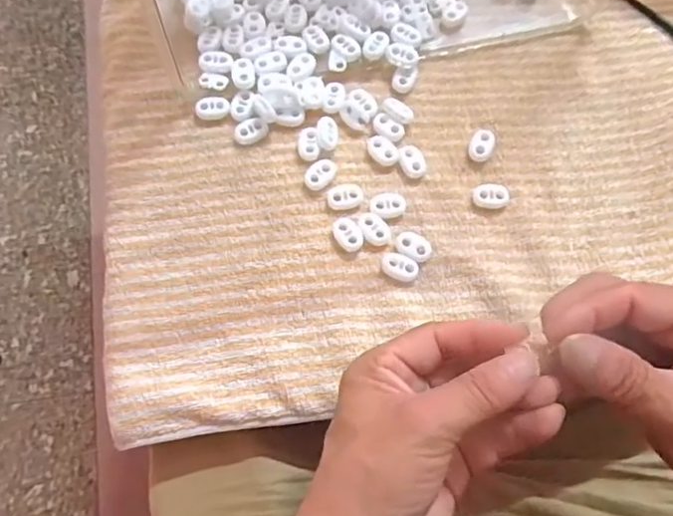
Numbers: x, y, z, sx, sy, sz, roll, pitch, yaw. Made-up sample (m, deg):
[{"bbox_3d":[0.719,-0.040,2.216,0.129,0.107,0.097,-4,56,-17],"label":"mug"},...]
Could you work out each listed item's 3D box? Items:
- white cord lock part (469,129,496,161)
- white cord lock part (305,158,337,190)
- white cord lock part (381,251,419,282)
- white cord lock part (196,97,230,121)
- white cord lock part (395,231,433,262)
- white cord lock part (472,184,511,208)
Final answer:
[{"bbox_3d":[0.095,-0.073,0.364,0.015,0.007,0.022,20,72,5],"label":"white cord lock part"},{"bbox_3d":[-0.010,-0.053,0.354,0.014,0.007,0.023,41,75,11],"label":"white cord lock part"},{"bbox_3d":[0.038,0.005,0.336,0.023,0.005,0.017,30,73,8],"label":"white cord lock part"},{"bbox_3d":[-0.081,-0.098,0.367,0.021,0.007,0.013,-8,72,-5],"label":"white cord lock part"},{"bbox_3d":[0.048,-0.008,0.341,0.022,0.004,0.015,28,73,7],"label":"white cord lock part"},{"bbox_3d":[0.097,-0.039,0.353,0.022,0.008,0.015,10,72,1],"label":"white cord lock part"}]

